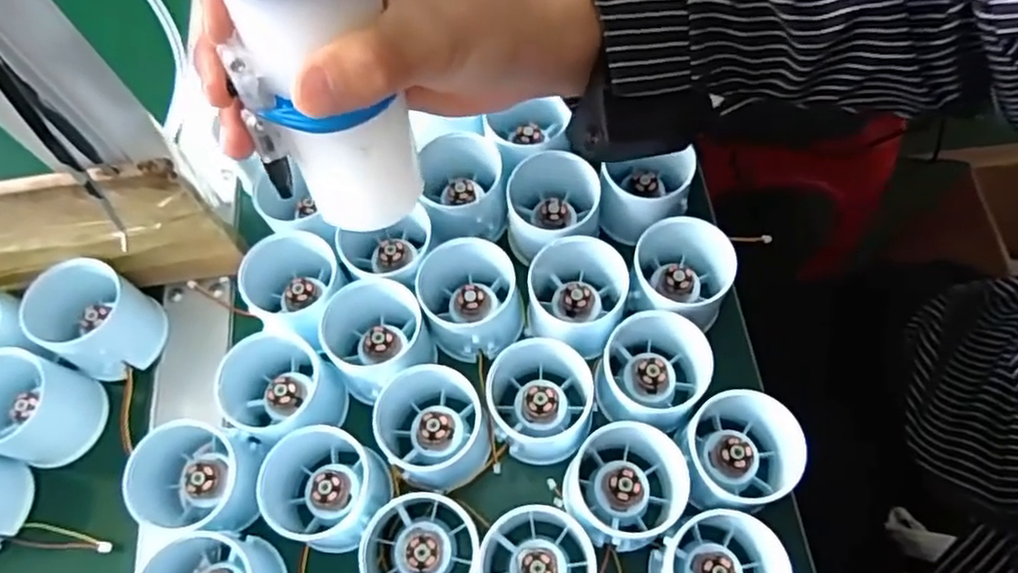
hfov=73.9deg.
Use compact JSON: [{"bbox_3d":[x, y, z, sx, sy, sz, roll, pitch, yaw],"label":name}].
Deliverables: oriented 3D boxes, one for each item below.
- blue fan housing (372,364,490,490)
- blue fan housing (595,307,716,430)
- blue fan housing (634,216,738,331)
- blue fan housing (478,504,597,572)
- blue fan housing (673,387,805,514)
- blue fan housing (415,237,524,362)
[{"bbox_3d":[-0.041,0.069,0.343,0.054,0.042,0.061,-41,70,-14],"label":"blue fan housing"},{"bbox_3d":[0.074,0.041,0.348,0.053,0.042,0.049,-1,66,3],"label":"blue fan housing"},{"bbox_3d":[0.093,-0.005,0.365,0.054,0.042,0.053,-1,66,3],"label":"blue fan housing"},{"bbox_3d":[0.015,0.132,0.315,0.051,0.050,0.056,-1,66,3],"label":"blue fan housing"},{"bbox_3d":[0.111,0.079,0.330,0.050,0.045,0.051,-1,66,3],"label":"blue fan housing"},{"bbox_3d":[-0.023,0.009,0.372,0.055,0.047,0.052,-1,66,3],"label":"blue fan housing"}]

